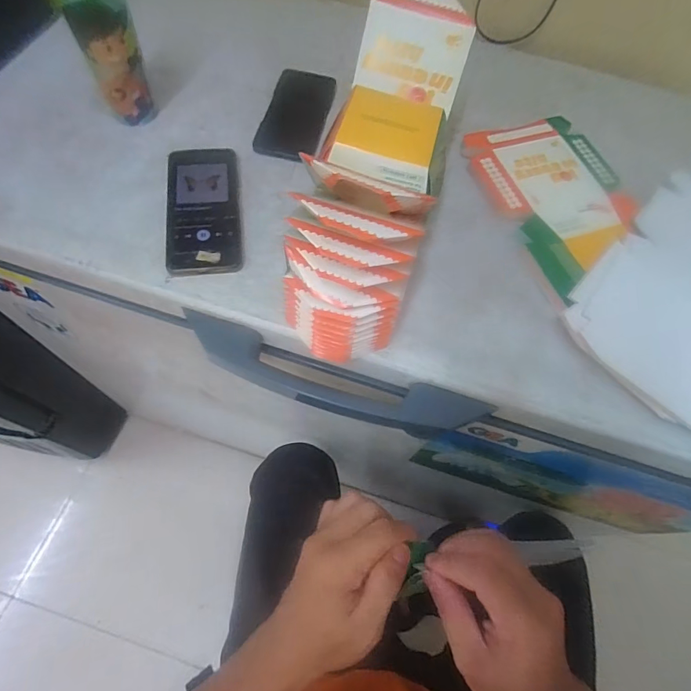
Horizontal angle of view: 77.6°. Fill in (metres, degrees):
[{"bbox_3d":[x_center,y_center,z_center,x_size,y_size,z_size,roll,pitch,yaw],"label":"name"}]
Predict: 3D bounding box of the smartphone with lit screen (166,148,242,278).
[{"bbox_3d":[-0.159,-0.154,0.483,0.078,0.011,0.162,-4,69,-11],"label":"smartphone with lit screen"}]

